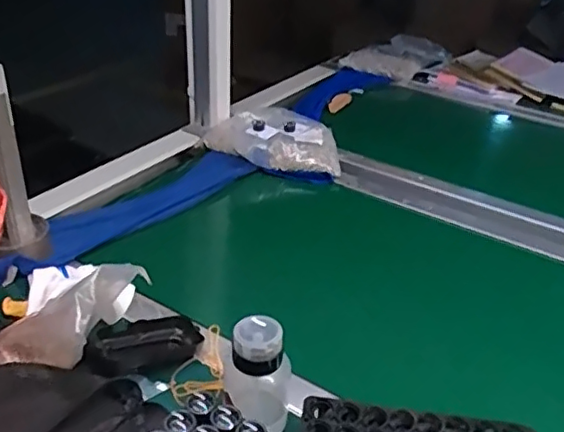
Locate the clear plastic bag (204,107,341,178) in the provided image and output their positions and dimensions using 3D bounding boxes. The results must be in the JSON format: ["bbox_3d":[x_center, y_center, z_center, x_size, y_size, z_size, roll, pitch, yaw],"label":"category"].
[{"bbox_3d":[-0.019,-0.142,1.073,0.239,0.049,0.179,4,32,2],"label":"clear plastic bag"}]

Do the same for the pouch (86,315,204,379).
[{"bbox_3d":[-0.143,0.136,0.629,0.121,0.031,0.056,-10,32,-41],"label":"pouch"}]

